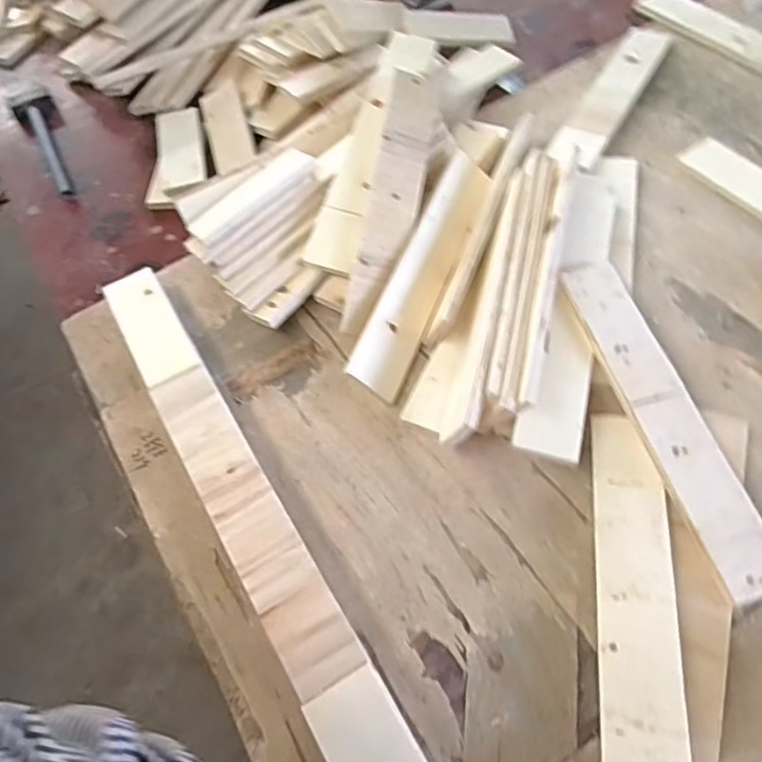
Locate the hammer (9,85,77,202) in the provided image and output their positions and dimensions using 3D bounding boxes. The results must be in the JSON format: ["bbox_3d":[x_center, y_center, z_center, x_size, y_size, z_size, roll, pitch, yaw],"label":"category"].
[{"bbox_3d":[-0.603,-0.442,1.108,0.077,0.039,0.322,-31,59,-11],"label":"hammer"}]

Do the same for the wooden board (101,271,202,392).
[{"bbox_3d":[-0.304,-0.071,0.809,0.070,0.014,0.196,-28,60,-14],"label":"wooden board"}]

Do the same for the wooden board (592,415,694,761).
[{"bbox_3d":[0.250,0.205,0.592,0.071,0.014,0.378,6,58,7],"label":"wooden board"}]

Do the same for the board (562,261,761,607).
[{"bbox_3d":[0.312,0.033,0.677,0.067,0.012,0.402,-17,63,-1],"label":"board"}]

